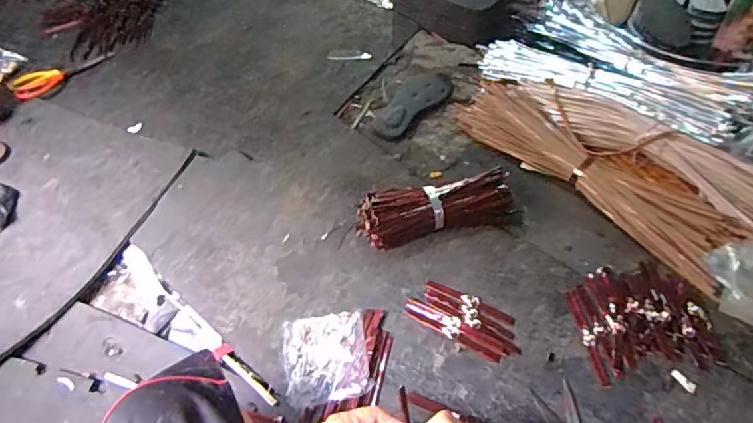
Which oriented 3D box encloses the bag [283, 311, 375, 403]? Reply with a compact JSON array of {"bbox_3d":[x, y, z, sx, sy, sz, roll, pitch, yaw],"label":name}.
[{"bbox_3d":[-0.070,0.202,0.738,0.113,0.041,0.131,-11,55,-4],"label":"bag"}]

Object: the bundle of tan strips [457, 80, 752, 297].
[{"bbox_3d":[0.427,-0.109,0.958,0.230,0.077,0.560,-36,63,-24],"label":"bundle of tan strips"}]

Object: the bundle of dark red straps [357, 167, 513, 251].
[{"bbox_3d":[0.098,-0.003,0.865,0.258,0.059,0.082,-10,52,-4],"label":"bundle of dark red straps"}]

